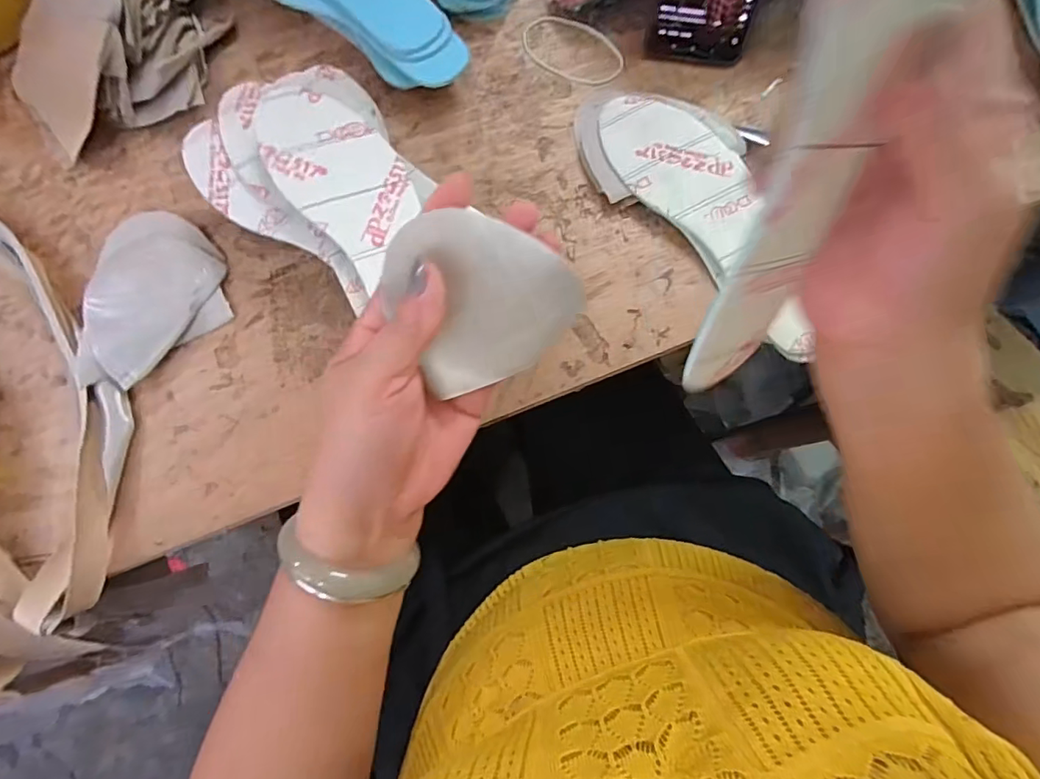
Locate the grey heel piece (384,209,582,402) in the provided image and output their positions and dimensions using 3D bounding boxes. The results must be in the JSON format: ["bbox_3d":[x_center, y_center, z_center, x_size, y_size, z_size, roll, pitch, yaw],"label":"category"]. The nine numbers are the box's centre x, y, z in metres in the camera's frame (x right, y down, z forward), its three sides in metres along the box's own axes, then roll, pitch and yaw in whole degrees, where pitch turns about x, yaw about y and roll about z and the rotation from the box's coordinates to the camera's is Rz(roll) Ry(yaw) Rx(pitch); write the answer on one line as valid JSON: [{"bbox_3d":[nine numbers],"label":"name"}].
[{"bbox_3d":[-0.014,-0.044,0.240,0.081,0.004,0.078,-29,112,-8],"label":"grey heel piece"}]

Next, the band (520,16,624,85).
[{"bbox_3d":[0.043,-0.279,0.430,0.091,0.005,0.055,34,79,8],"label":"band"}]

